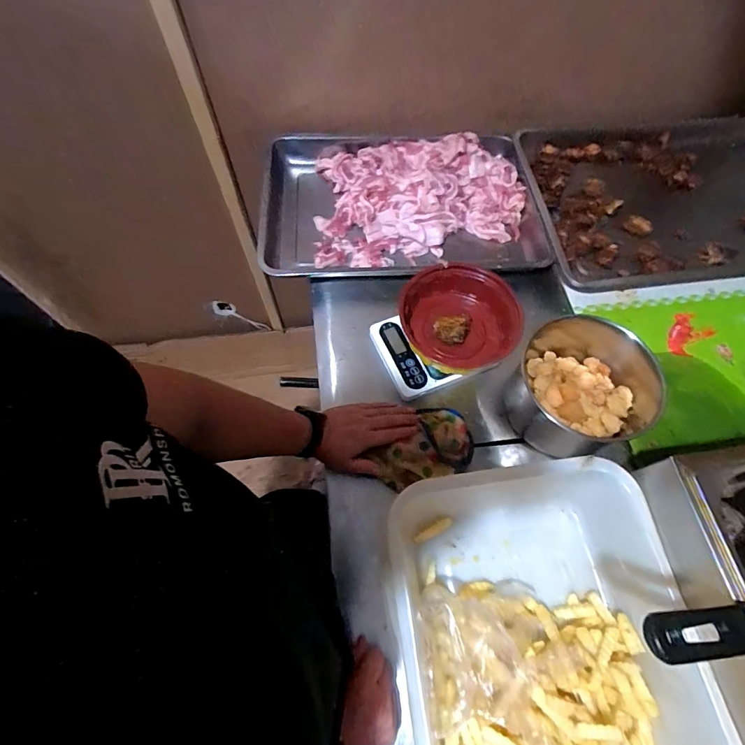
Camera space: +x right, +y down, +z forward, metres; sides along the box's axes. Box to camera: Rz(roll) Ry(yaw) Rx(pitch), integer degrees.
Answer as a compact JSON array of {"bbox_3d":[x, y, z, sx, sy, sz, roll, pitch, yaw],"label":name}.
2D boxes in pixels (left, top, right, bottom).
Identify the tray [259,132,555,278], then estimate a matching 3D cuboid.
[{"bbox_3d":[0.047,-0.312,0.786,0.506,0.080,0.343,-1,64,-4],"label":"tray"}]

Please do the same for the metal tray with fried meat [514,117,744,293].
[{"bbox_3d":[0.596,-0.334,0.785,0.598,0.042,0.382,-5,64,-5],"label":"metal tray with fried meat"}]

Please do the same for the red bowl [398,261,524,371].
[{"bbox_3d":[0.135,-0.082,0.642,0.166,0.072,0.158,-17,65,-11],"label":"red bowl"}]

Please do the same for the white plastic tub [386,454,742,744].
[{"bbox_3d":[0.193,0.294,0.450,0.310,0.084,0.369,-5,64,-6],"label":"white plastic tub"}]

